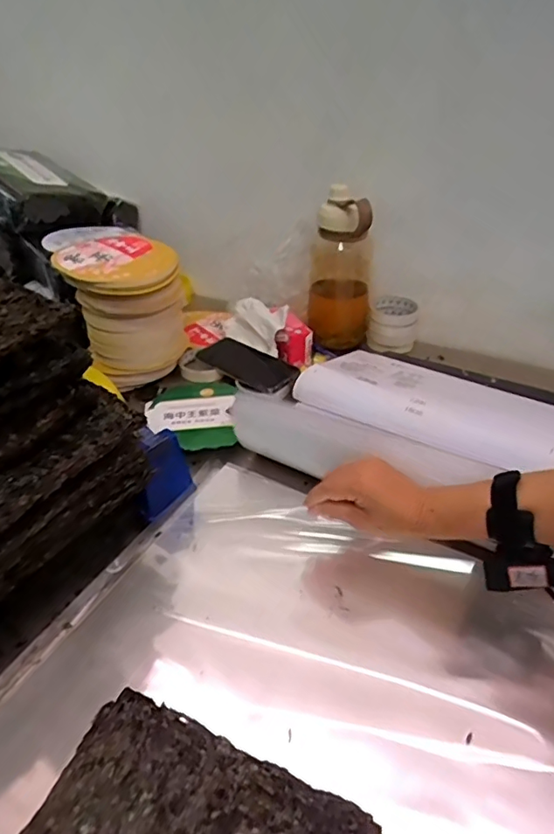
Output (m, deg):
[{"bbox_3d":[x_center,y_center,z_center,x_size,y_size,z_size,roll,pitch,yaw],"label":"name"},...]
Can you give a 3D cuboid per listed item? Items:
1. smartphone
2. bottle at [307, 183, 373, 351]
[{"bbox_3d":[-0.052,-0.087,0.849,0.187,0.014,0.084,29,45,35],"label":"smartphone"},{"bbox_3d":[0.102,-0.234,0.864,0.097,0.250,0.118,2,36,5],"label":"bottle"}]

